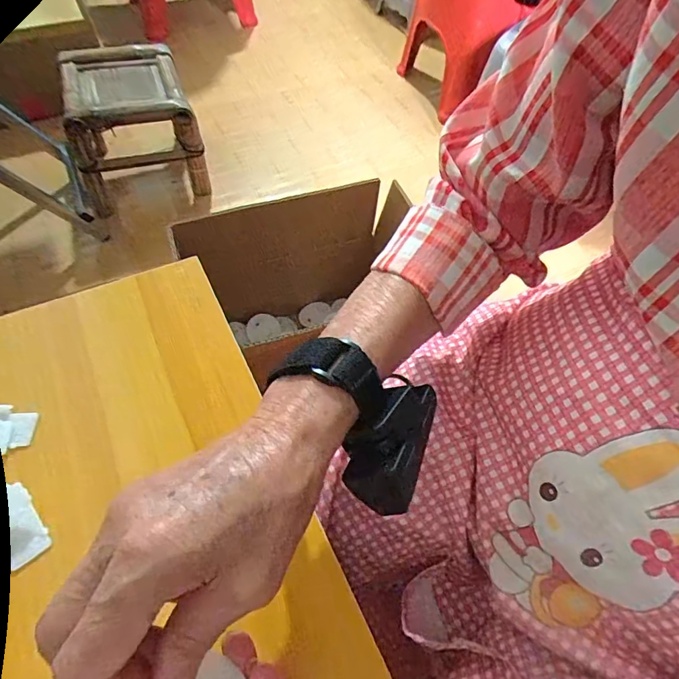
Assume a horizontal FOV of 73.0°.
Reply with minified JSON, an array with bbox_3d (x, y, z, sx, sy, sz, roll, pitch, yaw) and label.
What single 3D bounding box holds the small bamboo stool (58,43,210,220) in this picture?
[{"bbox_3d":[-0.480,-0.483,1.061,0.269,0.247,0.268,-19,59,-15],"label":"small bamboo stool"}]

